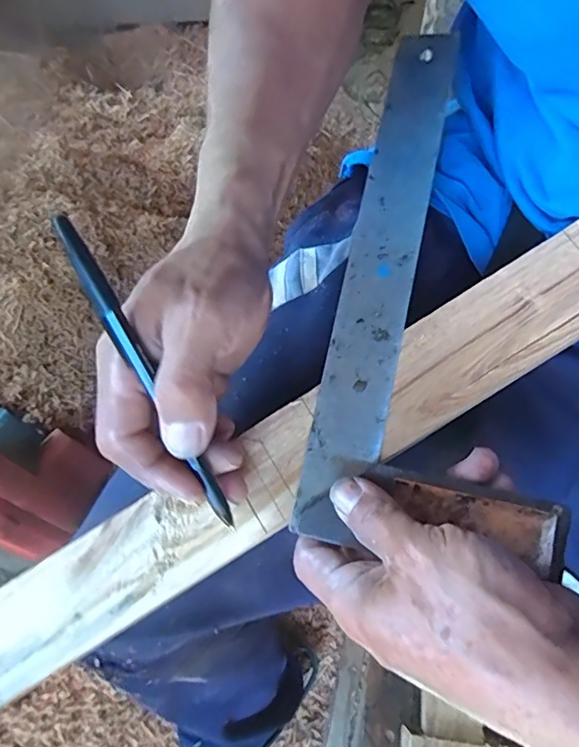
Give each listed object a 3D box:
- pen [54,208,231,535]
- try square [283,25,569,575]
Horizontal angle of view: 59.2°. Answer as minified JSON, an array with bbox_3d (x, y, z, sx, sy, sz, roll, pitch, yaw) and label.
[{"bbox_3d":[-0.058,0.005,0.217,0.009,0.004,0.147,-28,107,-10],"label":"pen"},{"bbox_3d":[0.075,-0.060,0.272,0.114,0.020,0.292,5,75,4],"label":"try square"}]

